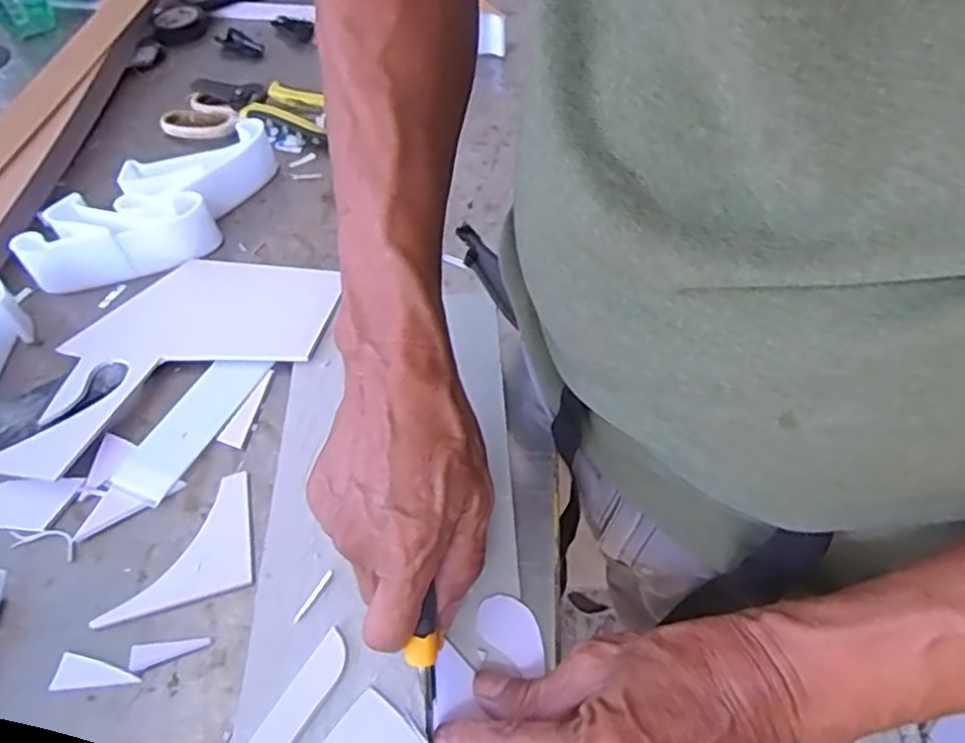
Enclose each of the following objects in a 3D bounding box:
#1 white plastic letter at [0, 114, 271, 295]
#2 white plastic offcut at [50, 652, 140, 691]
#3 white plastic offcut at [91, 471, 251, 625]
[{"bbox_3d":[-0.254,-0.133,0.549,0.095,0.036,0.210,31,61,25],"label":"white plastic letter"},{"bbox_3d":[-0.193,0.150,0.344,0.042,0.004,0.017,0,53,5],"label":"white plastic offcut"},{"bbox_3d":[-0.169,0.096,0.382,0.080,0.004,0.068,-16,53,-7],"label":"white plastic offcut"}]

